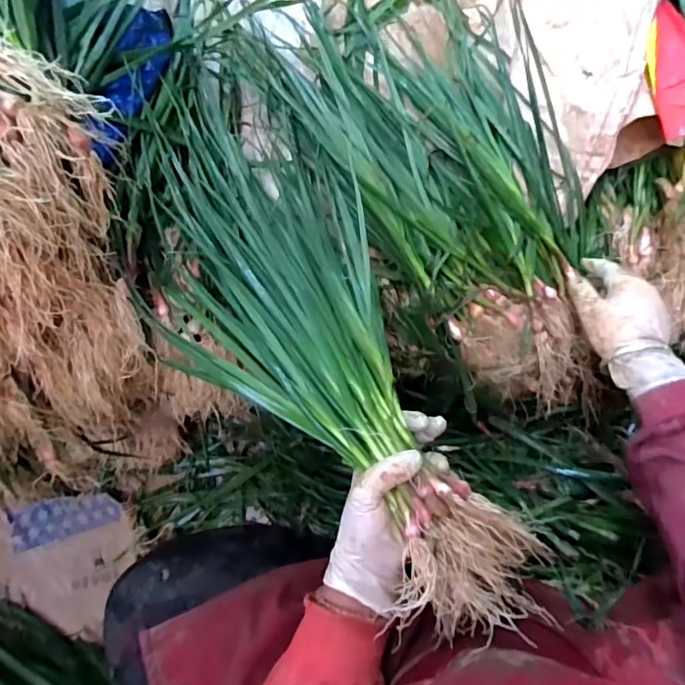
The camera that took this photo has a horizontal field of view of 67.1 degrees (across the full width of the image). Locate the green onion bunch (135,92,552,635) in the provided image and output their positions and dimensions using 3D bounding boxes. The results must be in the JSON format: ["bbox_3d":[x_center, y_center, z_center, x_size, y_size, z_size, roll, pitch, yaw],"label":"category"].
[{"bbox_3d":[-0.025,-0.010,0.484,0.228,0.076,0.544,-28,68,-5],"label":"green onion bunch"}]

